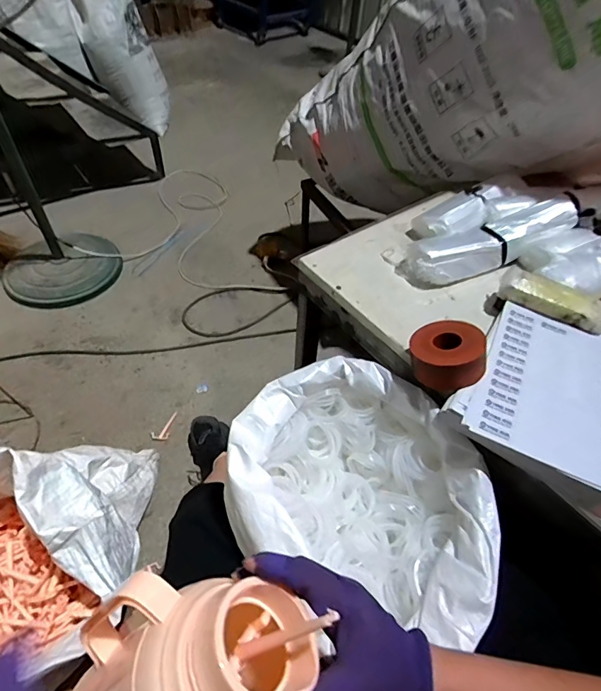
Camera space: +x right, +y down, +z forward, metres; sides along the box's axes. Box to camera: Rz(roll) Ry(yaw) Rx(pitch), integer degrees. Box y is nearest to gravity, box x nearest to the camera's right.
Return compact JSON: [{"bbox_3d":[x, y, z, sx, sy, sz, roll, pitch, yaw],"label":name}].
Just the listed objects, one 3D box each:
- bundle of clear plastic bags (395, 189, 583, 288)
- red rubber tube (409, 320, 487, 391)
[{"bbox_3d":[0.361,-0.207,0.775,0.387,0.081,0.109,-21,53,-4],"label":"bundle of clear plastic bags"},{"bbox_3d":[0.207,0.016,0.596,0.098,0.064,0.096,-1,43,15],"label":"red rubber tube"}]

